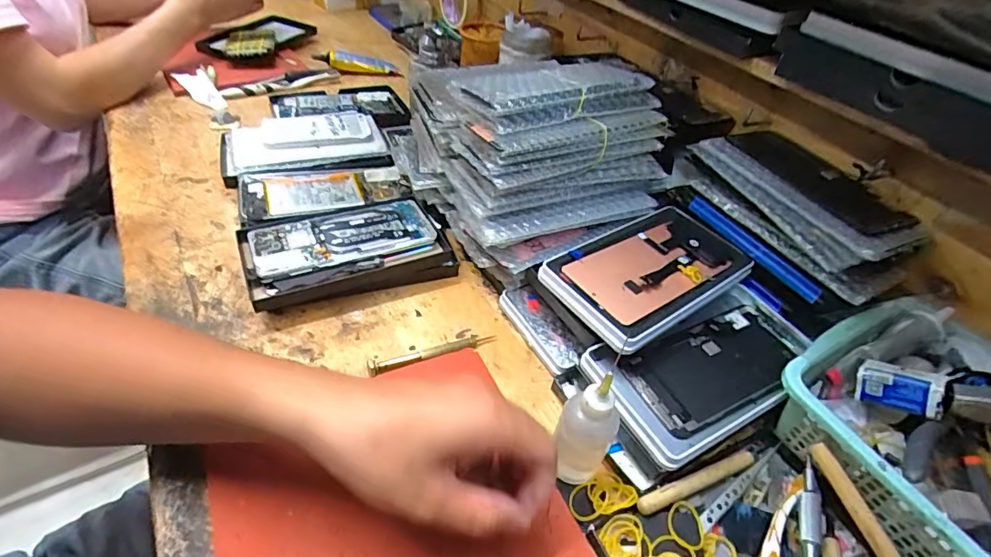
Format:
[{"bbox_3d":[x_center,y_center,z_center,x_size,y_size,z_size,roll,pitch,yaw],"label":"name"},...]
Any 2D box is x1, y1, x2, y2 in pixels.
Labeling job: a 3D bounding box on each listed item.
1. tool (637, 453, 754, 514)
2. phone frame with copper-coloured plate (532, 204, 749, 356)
[{"bbox_3d":[0.139,0.139,0.329,0.100,0.011,0.011,-13,48,-20],"label":"tool"},{"bbox_3d":[0.132,-0.008,0.414,0.171,0.017,0.103,-26,52,-30],"label":"phone frame with copper-coloured plate"}]

